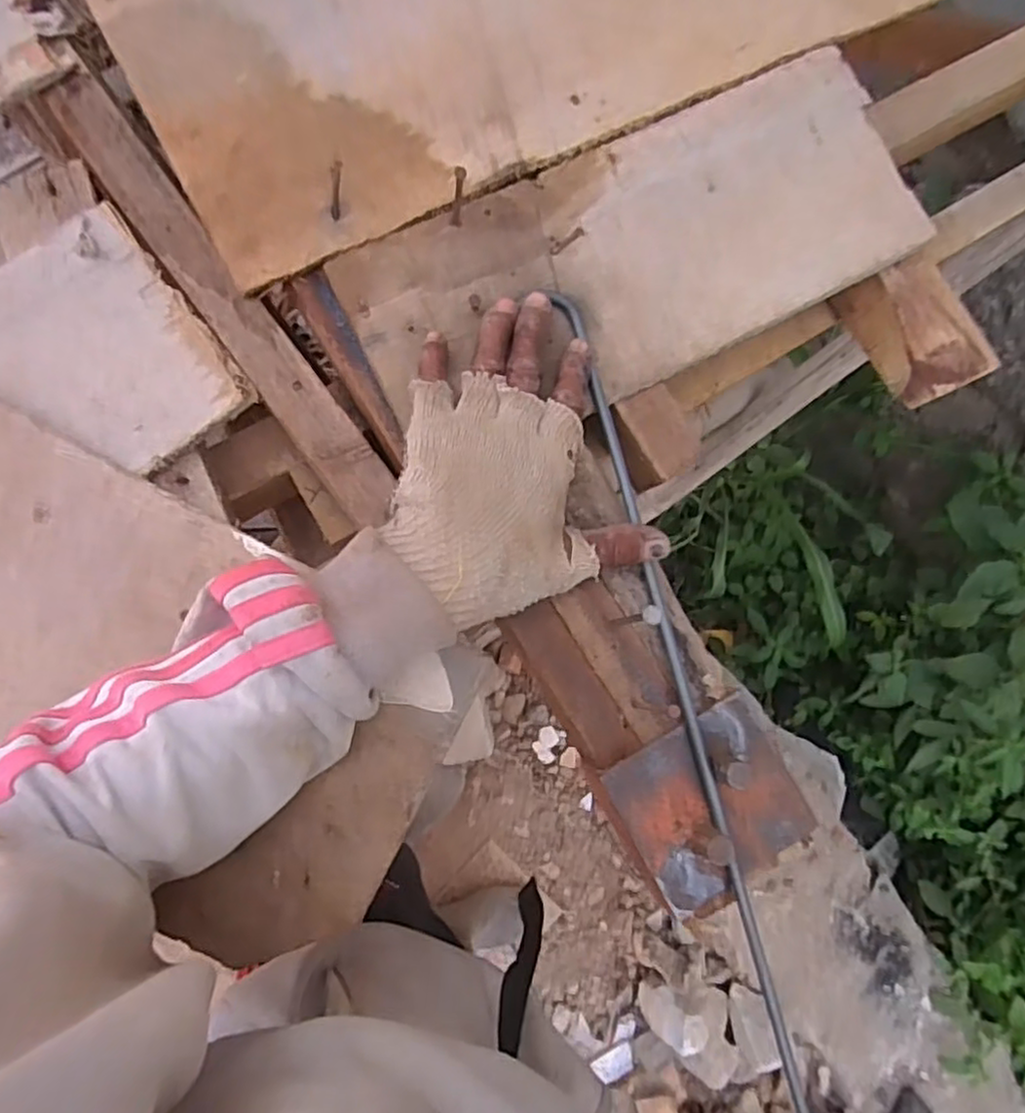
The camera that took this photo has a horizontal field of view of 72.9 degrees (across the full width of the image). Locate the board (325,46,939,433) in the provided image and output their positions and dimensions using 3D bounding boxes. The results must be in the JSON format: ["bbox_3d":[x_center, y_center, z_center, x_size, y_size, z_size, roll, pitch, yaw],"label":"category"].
[{"bbox_3d":[0.082,-0.187,0.424,0.358,0.008,0.147,-27,86,-9],"label":"board"}]

